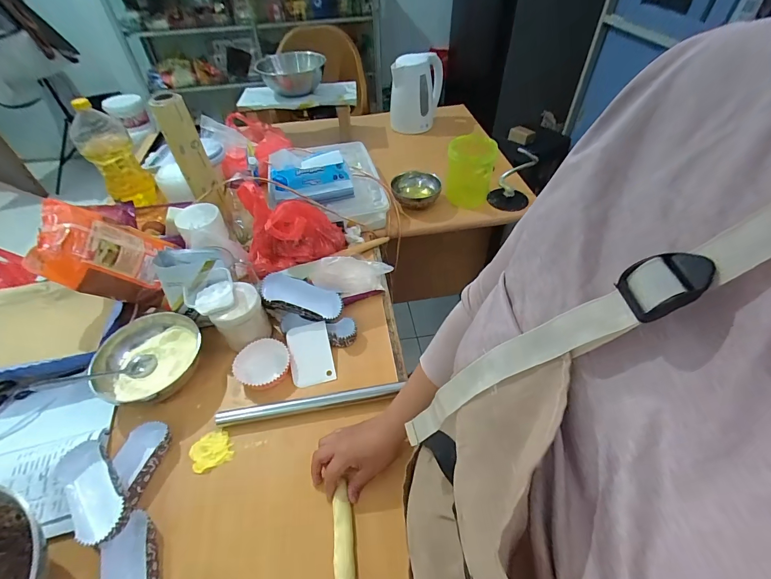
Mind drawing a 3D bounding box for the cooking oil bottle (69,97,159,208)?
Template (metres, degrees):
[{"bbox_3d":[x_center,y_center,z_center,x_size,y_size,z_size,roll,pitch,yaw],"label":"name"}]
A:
[{"bbox_3d":[-0.633,-0.306,0.844,0.092,0.247,0.104,18,47,44],"label":"cooking oil bottle"}]

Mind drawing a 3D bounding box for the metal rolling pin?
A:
[{"bbox_3d":[-0.123,0.185,0.593,0.298,0.022,0.021,-8,47,-5],"label":"metal rolling pin"}]

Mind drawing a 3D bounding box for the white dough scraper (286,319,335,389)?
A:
[{"bbox_3d":[-0.137,0.118,0.662,0.075,0.010,0.111,-12,66,-10],"label":"white dough scraper"}]

